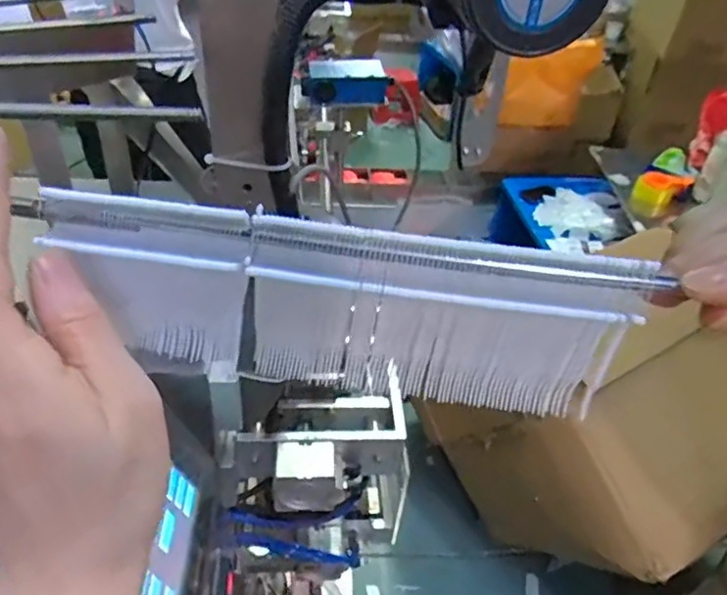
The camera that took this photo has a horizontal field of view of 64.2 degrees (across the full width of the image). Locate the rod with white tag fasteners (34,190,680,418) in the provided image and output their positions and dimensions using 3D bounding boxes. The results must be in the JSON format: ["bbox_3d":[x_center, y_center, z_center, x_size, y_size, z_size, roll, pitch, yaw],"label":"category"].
[{"bbox_3d":[-0.012,0.005,0.230,0.214,0.074,0.012,9,38,5],"label":"rod with white tag fasteners"}]

